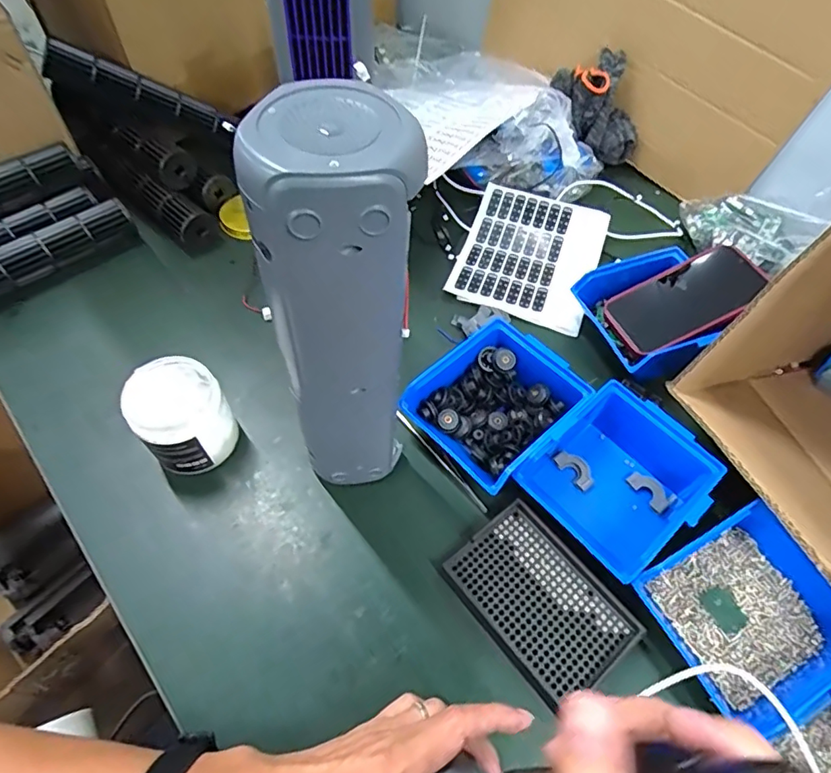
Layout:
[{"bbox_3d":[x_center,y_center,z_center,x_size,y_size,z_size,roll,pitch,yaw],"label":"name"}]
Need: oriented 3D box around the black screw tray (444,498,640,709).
[{"bbox_3d":[0.098,0.166,0.408,0.090,0.014,0.132,-34,65,-22],"label":"black screw tray"}]

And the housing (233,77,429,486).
[{"bbox_3d":[-0.046,-0.028,0.358,0.086,0.316,0.079,-5,58,-7],"label":"housing"}]

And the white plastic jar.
[{"bbox_3d":[-0.198,0.027,0.450,0.070,0.088,0.075,2,58,-3],"label":"white plastic jar"}]

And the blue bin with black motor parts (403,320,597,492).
[{"bbox_3d":[0.074,0.016,0.478,0.142,0.061,0.115,-38,67,-24],"label":"blue bin with black motor parts"}]

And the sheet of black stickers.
[{"bbox_3d":[0.137,-0.159,0.622,0.158,0.023,0.188,18,58,8],"label":"sheet of black stickers"}]

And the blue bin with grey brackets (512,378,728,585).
[{"bbox_3d":[0.171,0.078,0.445,0.141,0.067,0.122,-36,66,-24],"label":"blue bin with grey brackets"}]

